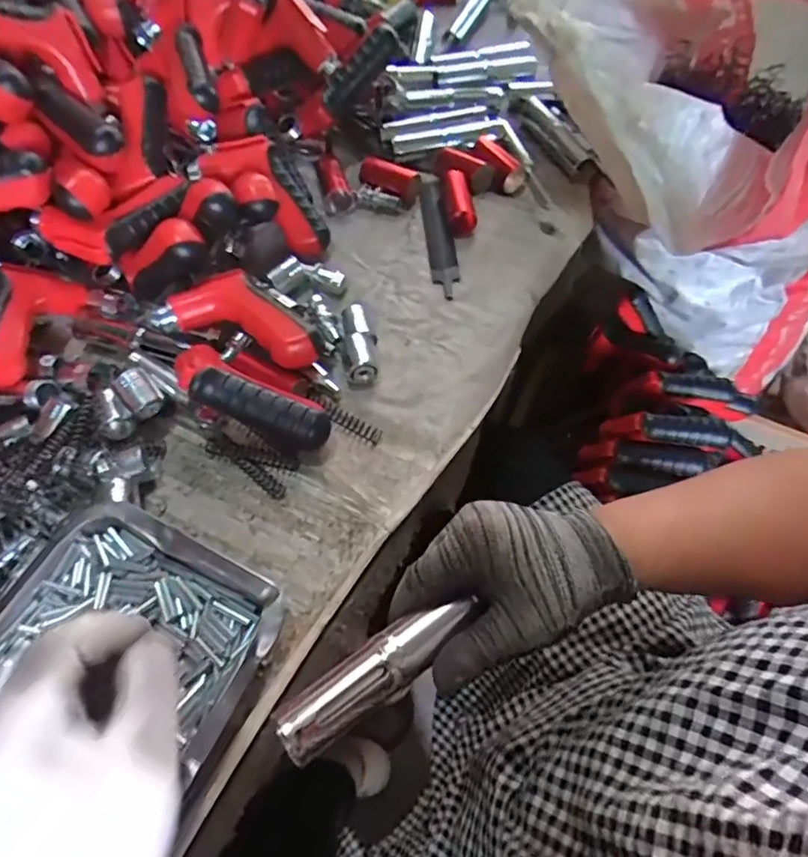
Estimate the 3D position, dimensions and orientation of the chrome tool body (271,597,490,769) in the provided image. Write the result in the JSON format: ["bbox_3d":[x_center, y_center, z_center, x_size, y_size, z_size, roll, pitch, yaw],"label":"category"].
[{"bbox_3d":[-0.010,0.118,0.285,0.113,0.018,0.028,-26,60,-31],"label":"chrome tool body"}]

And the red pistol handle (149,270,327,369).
[{"bbox_3d":[-0.136,-0.078,0.470,0.096,0.041,0.113,-34,64,-17],"label":"red pistol handle"}]

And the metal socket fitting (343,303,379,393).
[{"bbox_3d":[-0.038,-0.073,0.486,0.028,0.027,0.077,-4,59,0],"label":"metal socket fitting"}]

